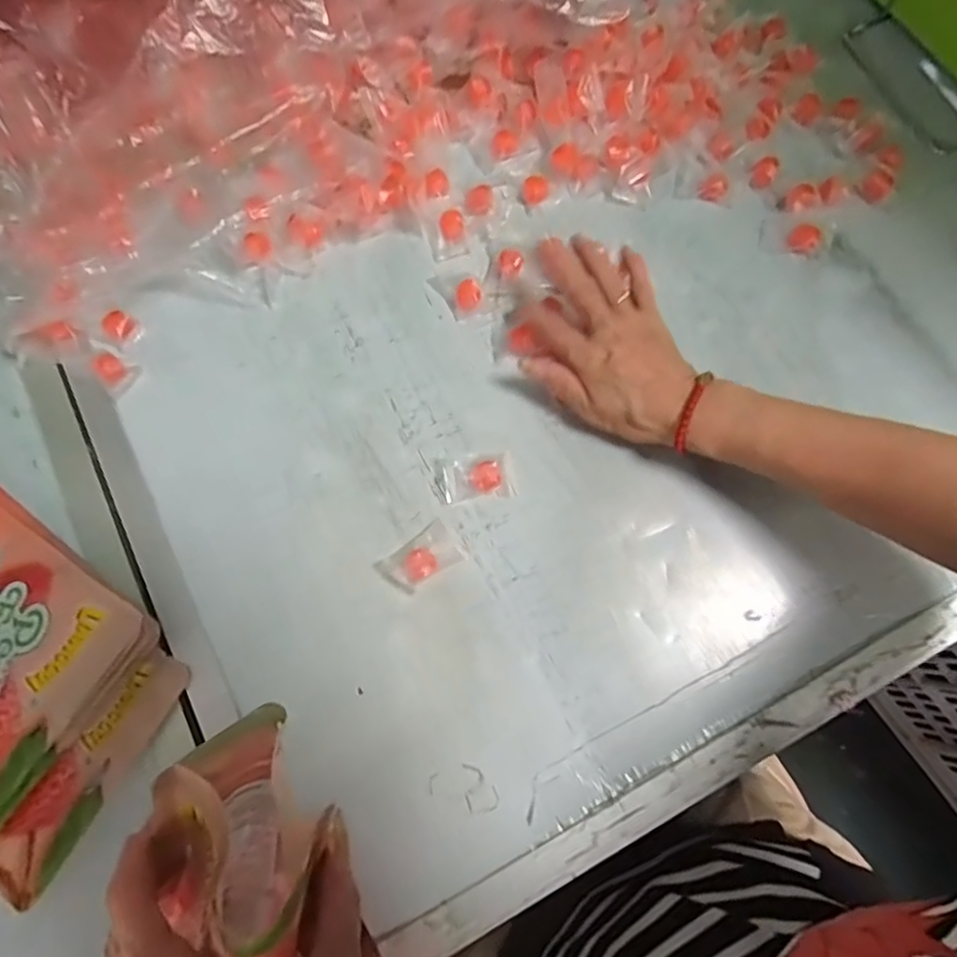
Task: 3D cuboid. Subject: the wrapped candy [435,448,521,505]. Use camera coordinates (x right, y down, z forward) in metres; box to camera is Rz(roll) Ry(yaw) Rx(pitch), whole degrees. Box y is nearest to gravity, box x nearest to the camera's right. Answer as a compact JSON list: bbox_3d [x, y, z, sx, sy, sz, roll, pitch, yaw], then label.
[{"bbox_3d":[-0.002,-0.002,0.404,0.054,0.014,0.032,-7,75,-2],"label":"wrapped candy"}]

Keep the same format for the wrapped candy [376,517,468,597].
[{"bbox_3d":[-0.039,0.055,0.391,0.053,0.014,0.033,-37,78,-9],"label":"wrapped candy"}]

